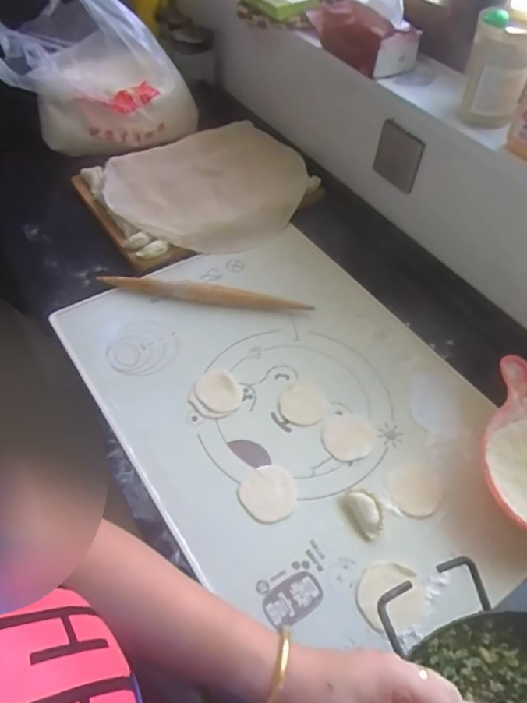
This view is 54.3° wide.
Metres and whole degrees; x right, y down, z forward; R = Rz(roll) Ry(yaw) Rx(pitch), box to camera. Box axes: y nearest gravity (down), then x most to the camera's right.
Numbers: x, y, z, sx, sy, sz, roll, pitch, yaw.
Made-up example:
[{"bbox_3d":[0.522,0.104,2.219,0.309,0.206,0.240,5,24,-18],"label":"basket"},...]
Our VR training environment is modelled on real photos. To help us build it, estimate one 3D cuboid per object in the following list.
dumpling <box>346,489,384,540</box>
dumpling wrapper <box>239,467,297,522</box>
[{"bbox_3d":[0.118,0.181,0.585,0.030,0.018,0.057,-19,54,-12],"label":"dumpling"},{"bbox_3d":[0.008,0.166,0.604,0.064,0.004,0.065,-1,53,2],"label":"dumpling wrapper"}]

